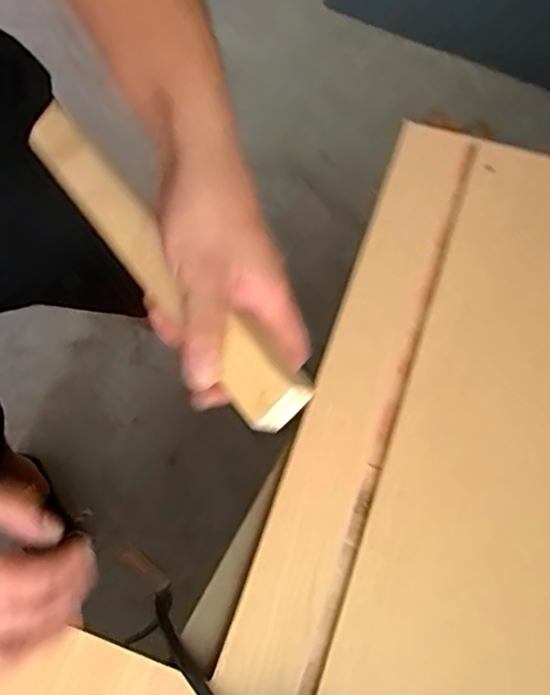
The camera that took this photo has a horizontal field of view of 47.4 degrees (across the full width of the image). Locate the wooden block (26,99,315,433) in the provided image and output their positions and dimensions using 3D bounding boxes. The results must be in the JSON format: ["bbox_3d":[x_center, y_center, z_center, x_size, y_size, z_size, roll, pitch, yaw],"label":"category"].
[{"bbox_3d":[-0.074,-0.055,0.369,0.034,0.029,0.254,-37,70,-13],"label":"wooden block"}]

